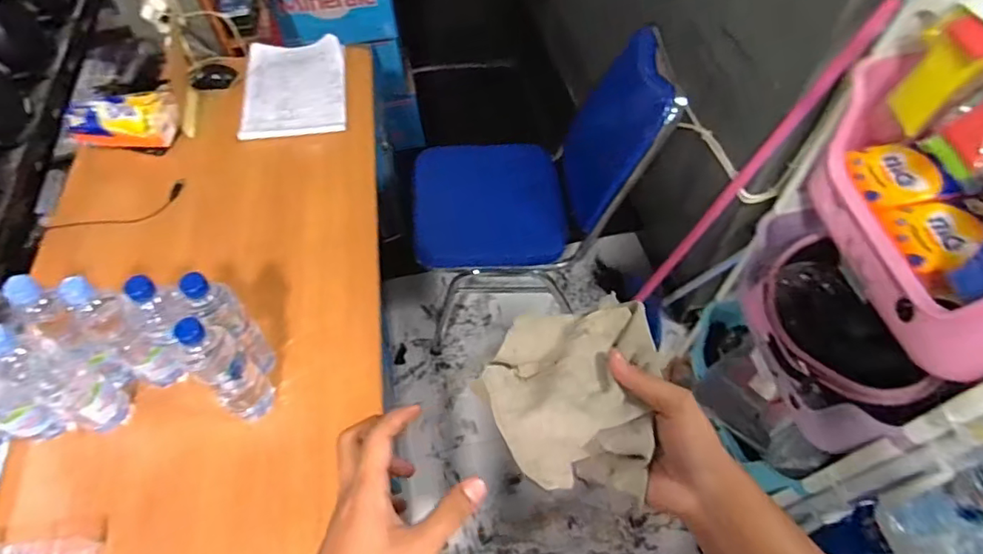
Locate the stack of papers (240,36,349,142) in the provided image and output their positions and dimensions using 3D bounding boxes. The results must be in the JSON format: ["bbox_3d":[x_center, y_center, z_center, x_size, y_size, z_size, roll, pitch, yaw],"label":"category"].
[{"bbox_3d":[-0.455,-0.442,1.311,0.227,0.020,0.313,-9,57,-4],"label":"stack of papers"}]

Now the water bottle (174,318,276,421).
[{"bbox_3d":[-0.353,0.135,0.771,0.056,0.241,0.064,36,65,23],"label":"water bottle"}]

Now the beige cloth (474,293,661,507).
[{"bbox_3d":[0.058,0.088,0.431,0.127,0.057,0.131,3,57,3],"label":"beige cloth"}]

